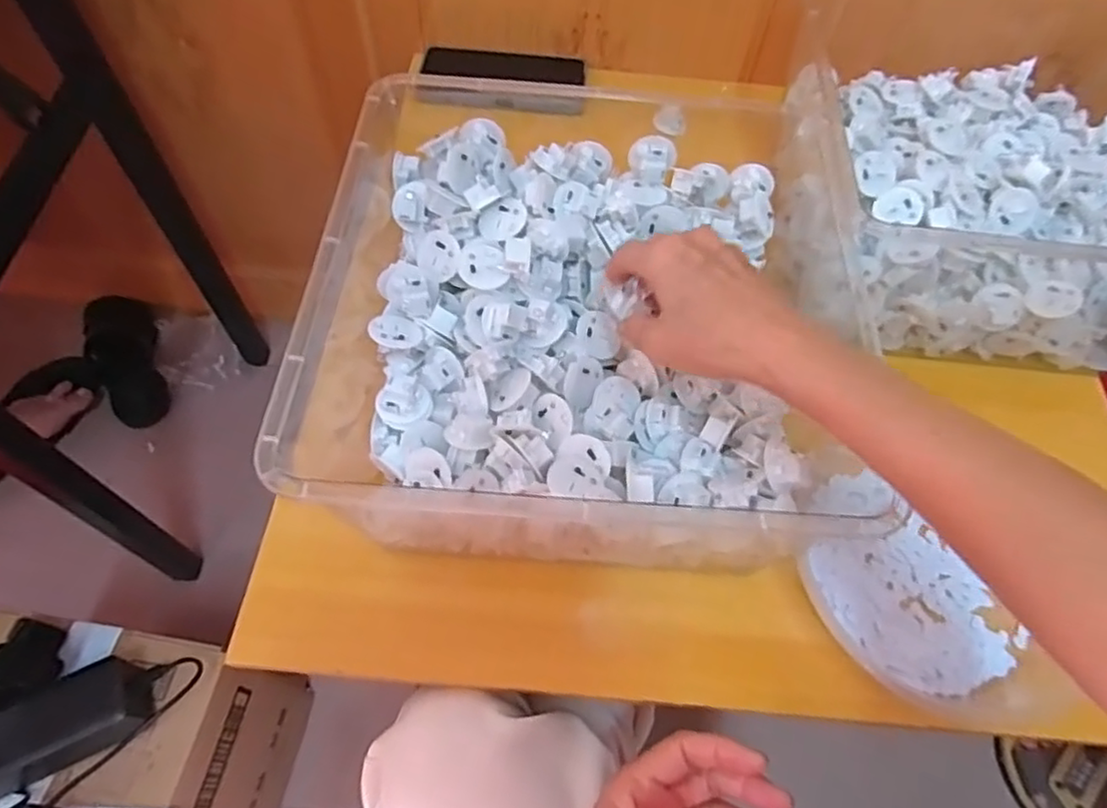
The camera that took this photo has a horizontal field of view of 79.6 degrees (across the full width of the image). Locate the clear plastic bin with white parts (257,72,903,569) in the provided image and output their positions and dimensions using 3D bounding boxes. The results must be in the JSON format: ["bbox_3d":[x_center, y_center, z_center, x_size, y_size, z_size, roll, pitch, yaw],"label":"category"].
[{"bbox_3d":[0.024,-0.065,0.422,0.343,0.115,0.318,7,61,2],"label":"clear plastic bin with white parts"}]

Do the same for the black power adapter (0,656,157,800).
[{"bbox_3d":[-0.396,0.257,0.526,0.145,0.055,0.059,-22,64,-14],"label":"black power adapter"}]

